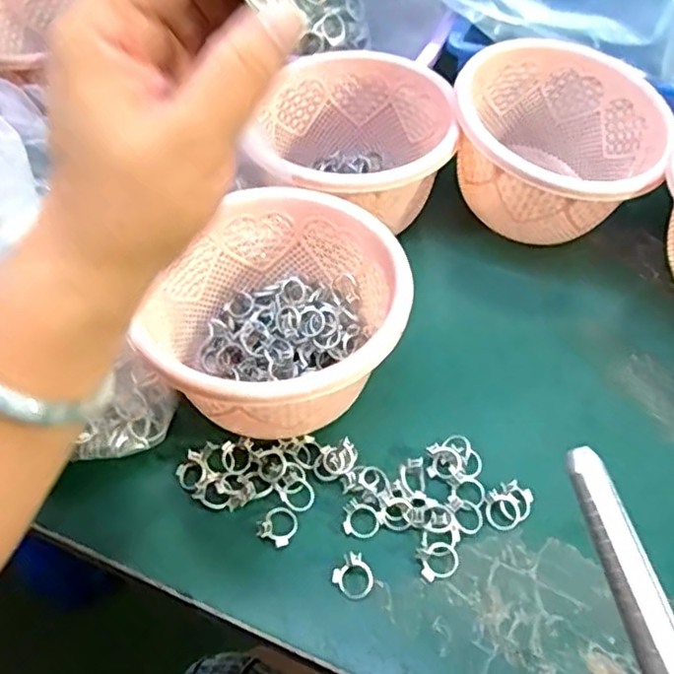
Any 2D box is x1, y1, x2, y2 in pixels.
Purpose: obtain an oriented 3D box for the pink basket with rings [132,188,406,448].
[{"bbox_3d":[-0.033,-0.005,0.380,0.143,0.084,0.143,37,60,26],"label":"pink basket with rings"}]

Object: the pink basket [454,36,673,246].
[{"bbox_3d":[0.153,-0.132,0.470,0.141,0.085,0.139,20,54,16],"label":"pink basket"}]

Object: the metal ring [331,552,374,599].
[{"bbox_3d":[0.009,0.120,0.334,0.020,0.007,0.019,0,51,0],"label":"metal ring"}]

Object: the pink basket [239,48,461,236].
[{"bbox_3d":[0.011,-0.133,0.478,0.135,0.074,0.146,-2,51,-1],"label":"pink basket"}]

